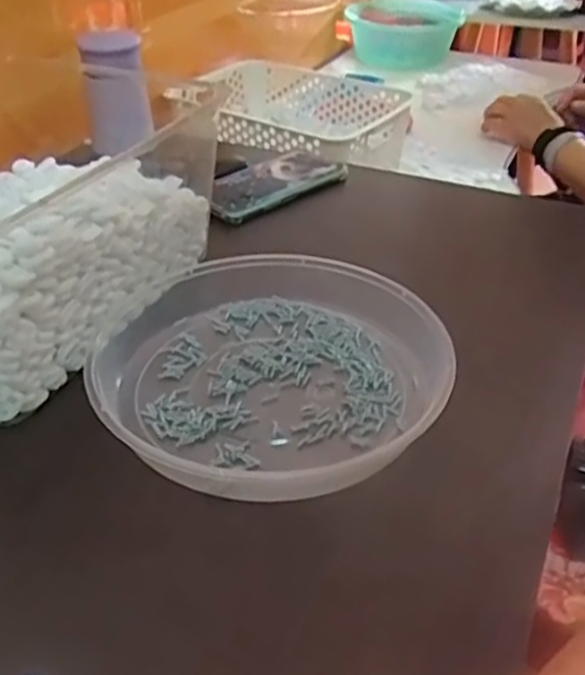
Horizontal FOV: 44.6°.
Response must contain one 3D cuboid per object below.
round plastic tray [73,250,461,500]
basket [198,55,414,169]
[{"bbox_3d":[-0.020,0.018,0.485,0.239,0.048,0.237,0,36,0],"label":"round plastic tray"},{"bbox_3d":[-0.014,-0.304,1.003,0.318,0.080,0.235,23,42,27],"label":"basket"}]

